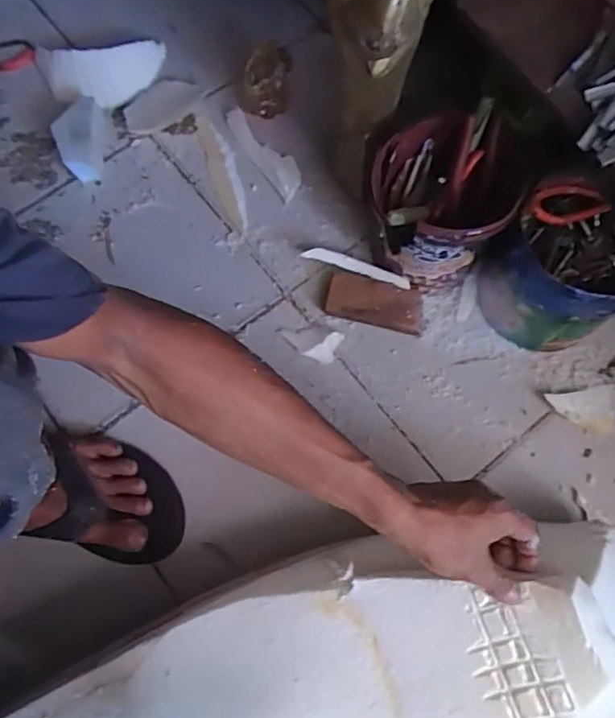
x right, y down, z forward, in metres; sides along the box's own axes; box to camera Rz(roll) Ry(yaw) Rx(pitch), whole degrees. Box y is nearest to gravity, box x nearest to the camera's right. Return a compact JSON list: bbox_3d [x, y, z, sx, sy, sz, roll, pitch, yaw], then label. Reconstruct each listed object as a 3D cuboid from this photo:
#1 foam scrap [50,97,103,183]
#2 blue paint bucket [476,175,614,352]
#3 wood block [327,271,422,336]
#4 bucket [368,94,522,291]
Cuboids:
[{"bbox_3d":[-0.287,-0.275,0.727,0.055,0.052,0.095,0,73,0],"label":"foam scrap"},{"bbox_3d":[0.274,-0.096,0.624,0.147,0.134,0.143,0,73,0],"label":"blue paint bucket"},{"bbox_3d":[0.079,-0.065,0.675,0.113,0.010,0.051,14,92,3],"label":"wood block"},{"bbox_3d":[0.136,-0.164,0.637,0.129,0.165,0.131,0,73,0],"label":"bucket"}]

